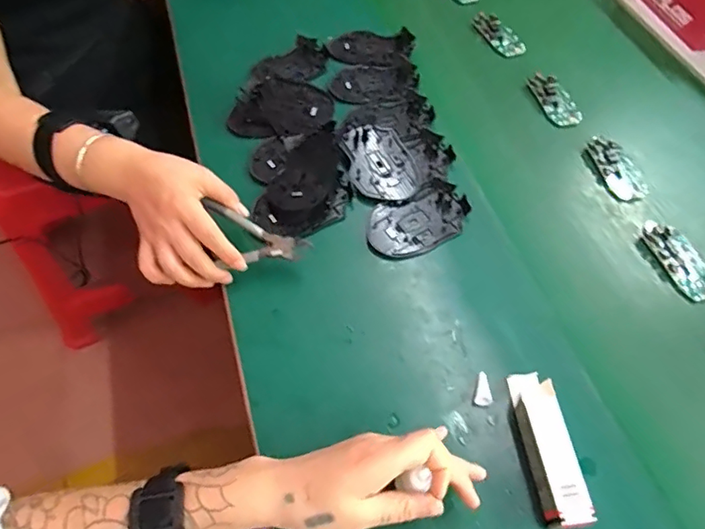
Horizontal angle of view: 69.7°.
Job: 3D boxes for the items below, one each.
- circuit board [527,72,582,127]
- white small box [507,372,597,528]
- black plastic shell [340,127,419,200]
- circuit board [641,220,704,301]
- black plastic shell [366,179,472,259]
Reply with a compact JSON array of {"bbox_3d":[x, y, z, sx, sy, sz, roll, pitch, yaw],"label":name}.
[{"bbox_3d":[0.268,-0.217,0.665,0.047,0.013,0.088,-11,58,-11],"label":"circuit board"},{"bbox_3d":[0.156,0.147,0.410,0.030,0.031,0.118,-2,57,-5],"label":"white small box"},{"bbox_3d":[0.032,-0.117,0.575,0.074,0.013,0.103,-11,58,-11],"label":"black plastic shell"},{"bbox_3d":[0.349,-0.007,0.538,0.042,0.012,0.098,-13,59,-12],"label":"circuit board"},{"bbox_3d":[0.070,-0.047,0.540,0.115,0.010,0.072,-24,61,-18],"label":"black plastic shell"}]

